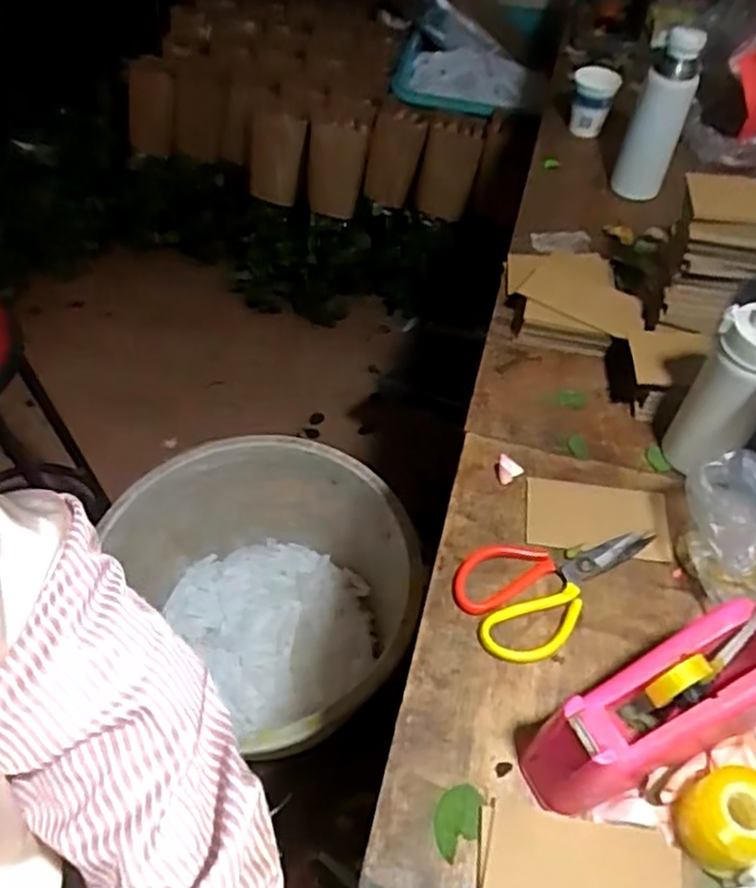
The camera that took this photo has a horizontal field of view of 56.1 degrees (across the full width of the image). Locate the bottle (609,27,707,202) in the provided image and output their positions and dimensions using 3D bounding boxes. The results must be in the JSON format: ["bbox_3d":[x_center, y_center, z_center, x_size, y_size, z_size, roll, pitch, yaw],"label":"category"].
[{"bbox_3d":[0.413,-0.481,1.039,0.071,0.210,0.063,27,55,18],"label":"bottle"}]

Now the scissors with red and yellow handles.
[{"bbox_3d":[0.165,0.118,0.668,0.201,0.012,0.110,-31,59,-24],"label":"scissors with red and yellow handles"}]

